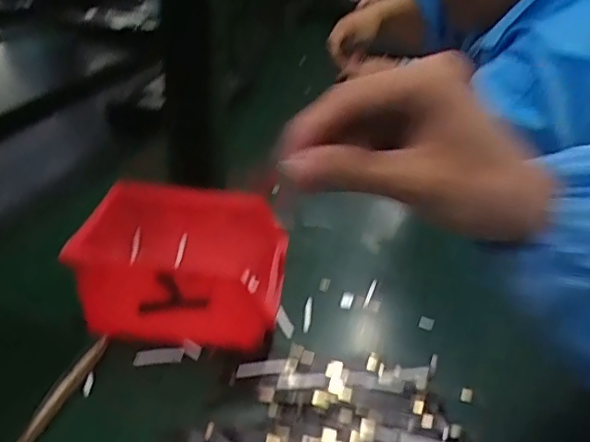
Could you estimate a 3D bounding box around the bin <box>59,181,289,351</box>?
[{"bbox_3d":[-0.081,0.032,0.415,0.139,0.075,0.102,6,31,3],"label":"bin"}]

